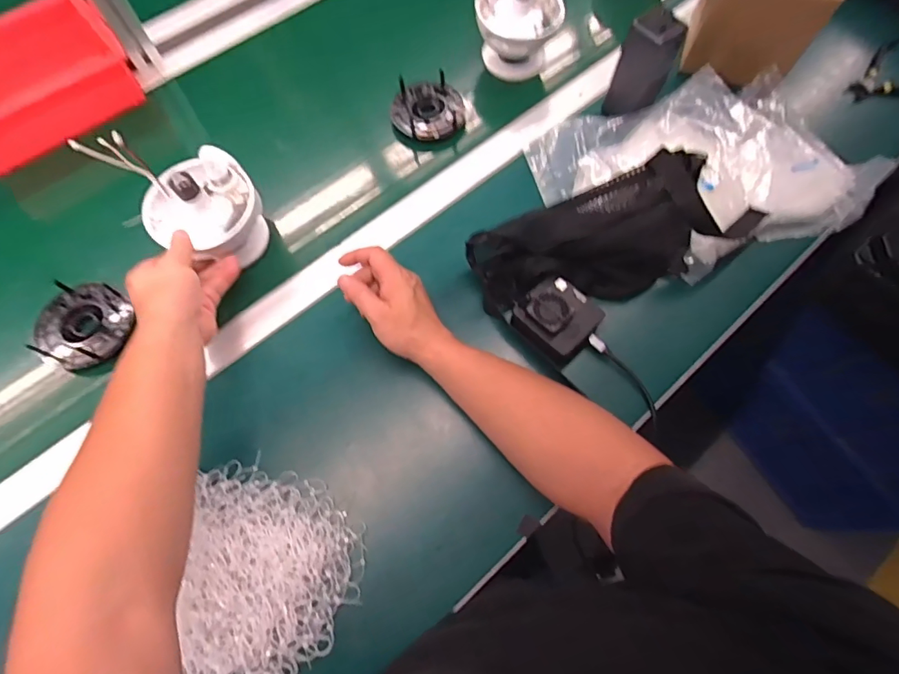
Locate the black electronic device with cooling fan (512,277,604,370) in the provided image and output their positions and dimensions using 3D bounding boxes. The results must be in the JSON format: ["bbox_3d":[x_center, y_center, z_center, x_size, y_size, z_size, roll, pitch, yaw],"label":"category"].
[{"bbox_3d":[0.118,-0.018,0.532,0.075,0.051,0.082,-38,72,-17],"label":"black electronic device with cooling fan"}]

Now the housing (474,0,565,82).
[{"bbox_3d":[0.084,-0.444,0.664,0.128,0.138,0.096,-2,66,-3],"label":"housing"}]

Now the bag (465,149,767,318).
[{"bbox_3d":[0.189,-0.122,0.540,0.329,0.098,0.118,-20,68,-10],"label":"bag"}]

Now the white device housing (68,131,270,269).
[{"bbox_3d":[-0.290,-0.155,0.553,0.115,0.127,0.141,-41,70,-17],"label":"white device housing"}]

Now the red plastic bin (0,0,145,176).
[{"bbox_3d":[-0.572,-0.344,0.654,0.250,0.074,0.161,-35,72,-16],"label":"red plastic bin"}]

